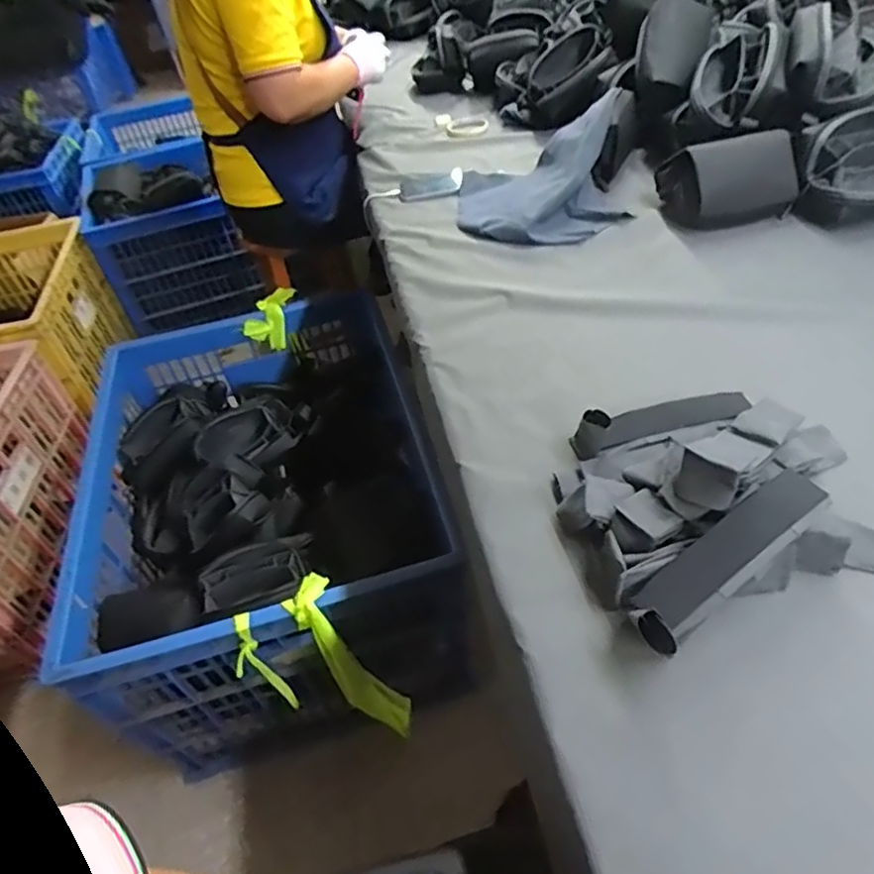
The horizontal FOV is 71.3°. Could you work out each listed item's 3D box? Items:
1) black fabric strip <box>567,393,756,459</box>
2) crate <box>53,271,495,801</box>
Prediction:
[{"bbox_3d":[0.235,-0.017,0.636,0.188,0.050,0.046,-11,44,-2],"label":"black fabric strip"},{"bbox_3d":[-0.372,0.171,1.368,0.663,0.529,1.001,-17,45,-8],"label":"crate"}]

